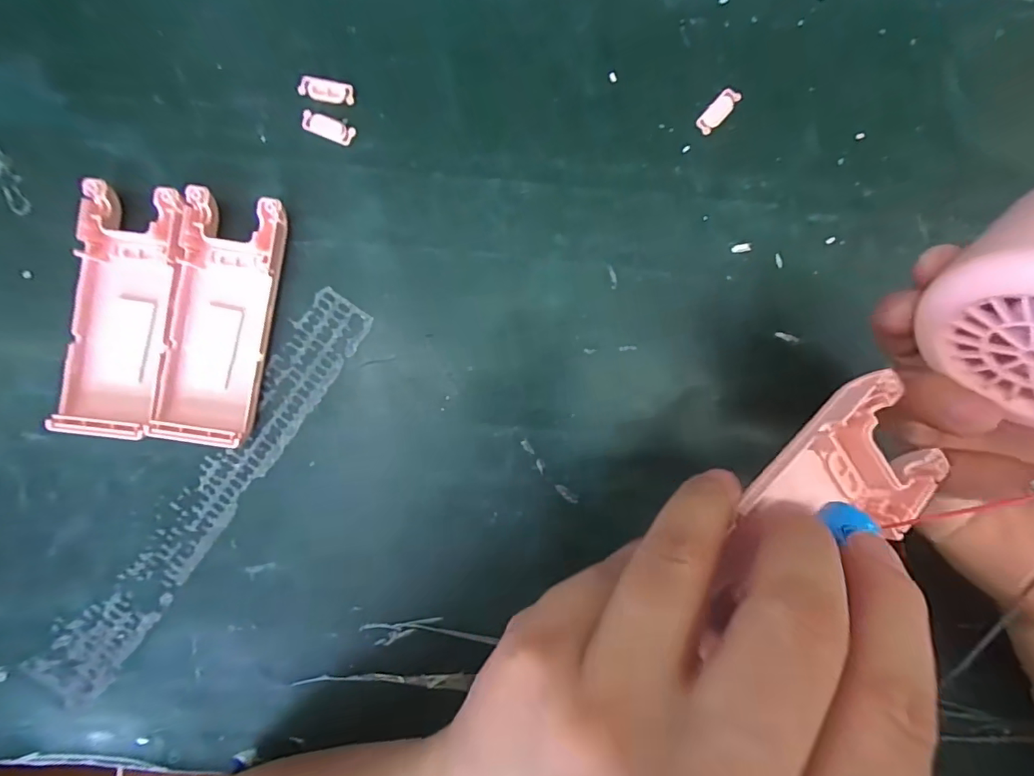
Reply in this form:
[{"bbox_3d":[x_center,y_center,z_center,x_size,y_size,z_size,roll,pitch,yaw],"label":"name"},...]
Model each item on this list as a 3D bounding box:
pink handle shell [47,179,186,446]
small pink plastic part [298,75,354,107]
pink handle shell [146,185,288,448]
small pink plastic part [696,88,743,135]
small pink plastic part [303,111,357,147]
[{"bbox_3d":[-0.168,-0.033,0.202,0.040,0.014,0.103,8,89,0],"label":"pink handle shell"},{"bbox_3d":[-0.084,-0.133,0.212,0.023,0.004,0.010,14,89,0],"label":"small pink plastic part"},{"bbox_3d":[-0.127,-0.029,0.205,0.040,0.012,0.102,9,89,0],"label":"pink handle shell"},{"bbox_3d":[0.092,-0.127,0.216,0.009,0.004,0.024,43,89,0],"label":"small pink plastic part"},{"bbox_3d":[-0.085,-0.116,0.212,0.023,0.004,0.009,21,89,0],"label":"small pink plastic part"}]

